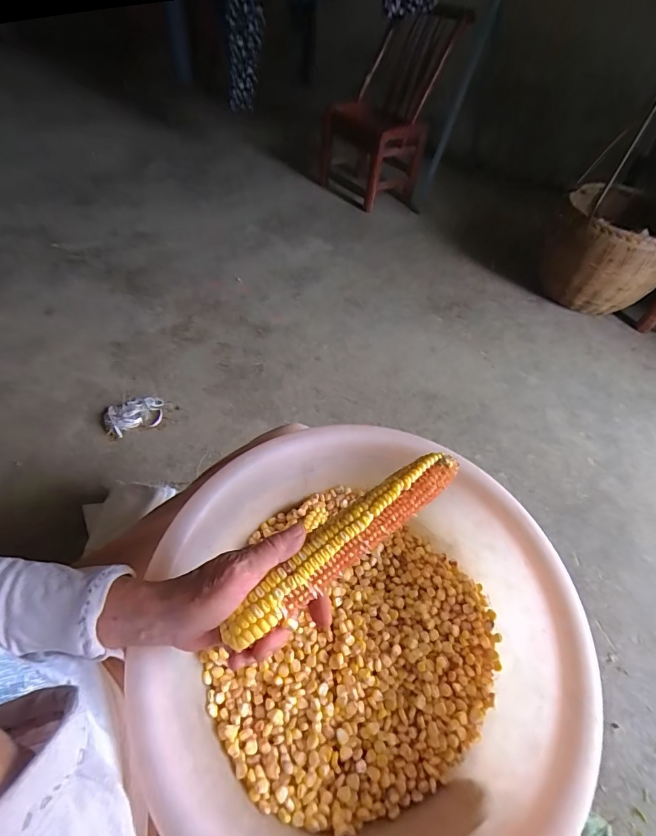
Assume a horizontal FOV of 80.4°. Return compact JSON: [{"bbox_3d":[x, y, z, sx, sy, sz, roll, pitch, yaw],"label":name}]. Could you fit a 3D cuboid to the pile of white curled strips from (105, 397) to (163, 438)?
[{"bbox_3d":[-0.450,-0.007,0.906,0.127,0.015,0.087,-20,58,-19],"label":"pile of white curled strips"}]

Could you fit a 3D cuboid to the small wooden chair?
[{"bbox_3d":[0.197,-1.030,1.324,0.292,0.504,0.310,39,59,21],"label":"small wooden chair"}]

